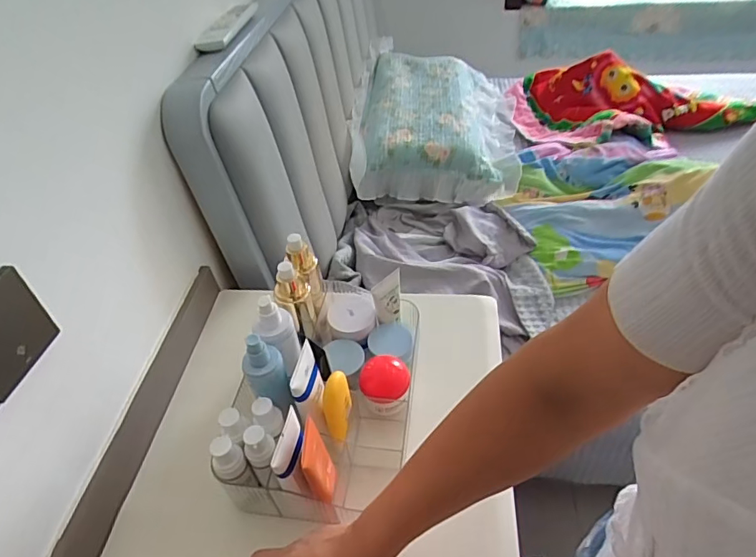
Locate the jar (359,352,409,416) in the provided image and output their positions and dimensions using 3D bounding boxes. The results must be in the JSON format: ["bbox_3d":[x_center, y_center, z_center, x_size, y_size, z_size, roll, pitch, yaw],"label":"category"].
[{"bbox_3d":[0.009,0.136,0.640,0.061,0.050,0.059,-3,44,3],"label":"jar"}]

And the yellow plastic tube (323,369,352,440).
[{"bbox_3d":[-0.046,0.144,0.571,0.027,0.080,0.031,-1,10,5],"label":"yellow plastic tube"}]

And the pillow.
[{"bbox_3d":[0.189,-0.490,1.516,0.466,0.219,0.675,3,44,9],"label":"pillow"}]

